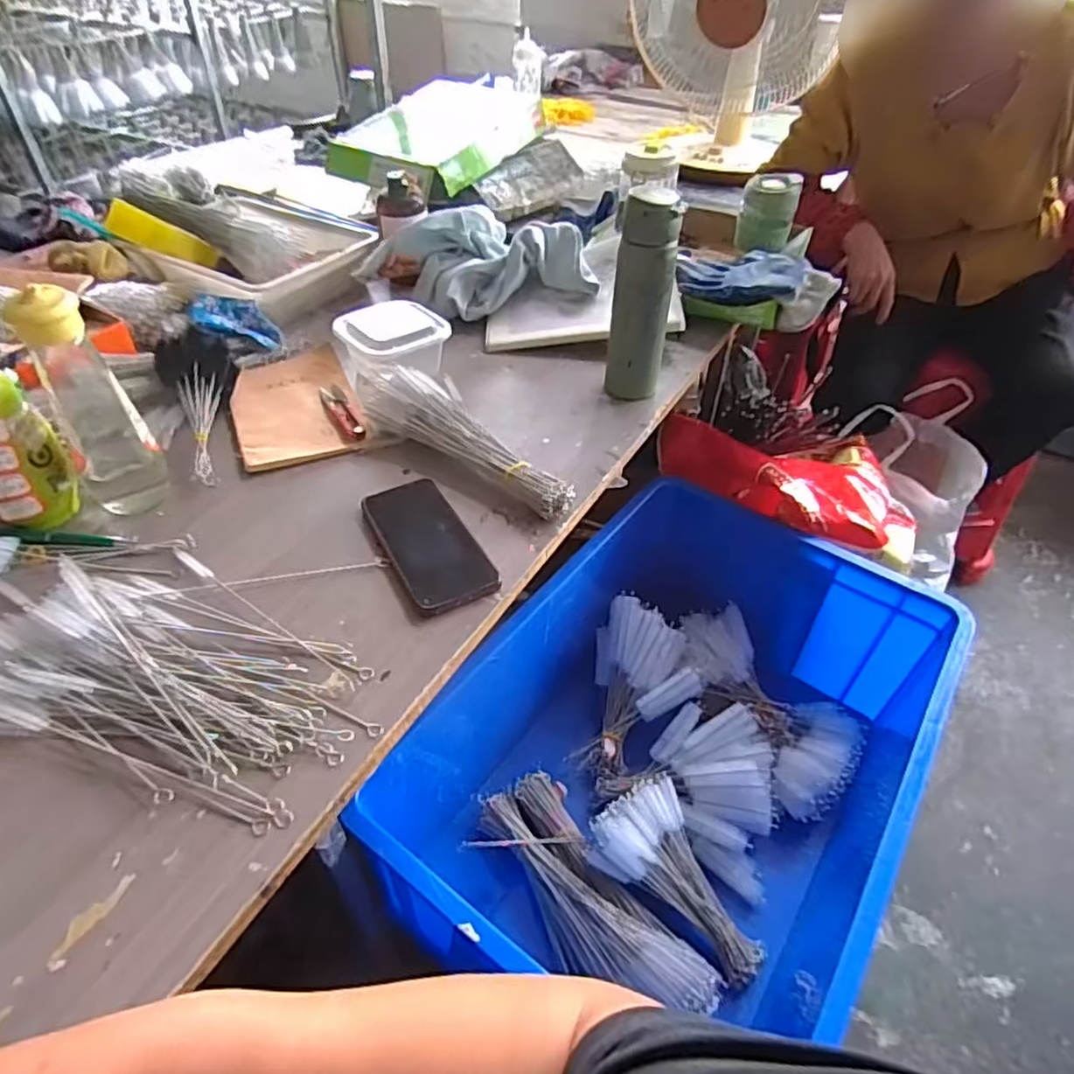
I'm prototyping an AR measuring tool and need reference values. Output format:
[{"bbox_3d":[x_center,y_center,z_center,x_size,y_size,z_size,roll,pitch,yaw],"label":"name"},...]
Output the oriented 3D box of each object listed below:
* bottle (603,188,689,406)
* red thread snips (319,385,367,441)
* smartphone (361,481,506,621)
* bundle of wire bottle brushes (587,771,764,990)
[{"bbox_3d":[0.118,-0.271,0.760,0.064,0.214,0.067,4,43,3],"label":"bottle"},{"bbox_3d":[-0.226,-0.144,0.768,0.026,0.008,0.114,-20,47,-21],"label":"red thread snips"},{"bbox_3d":[-0.104,0.004,0.609,0.073,0.019,0.163,-22,48,-23],"label":"smartphone"},{"bbox_3d":[0.156,0.372,0.721,0.124,0.055,0.213,-32,71,-30],"label":"bundle of wire bottle brushes"}]

